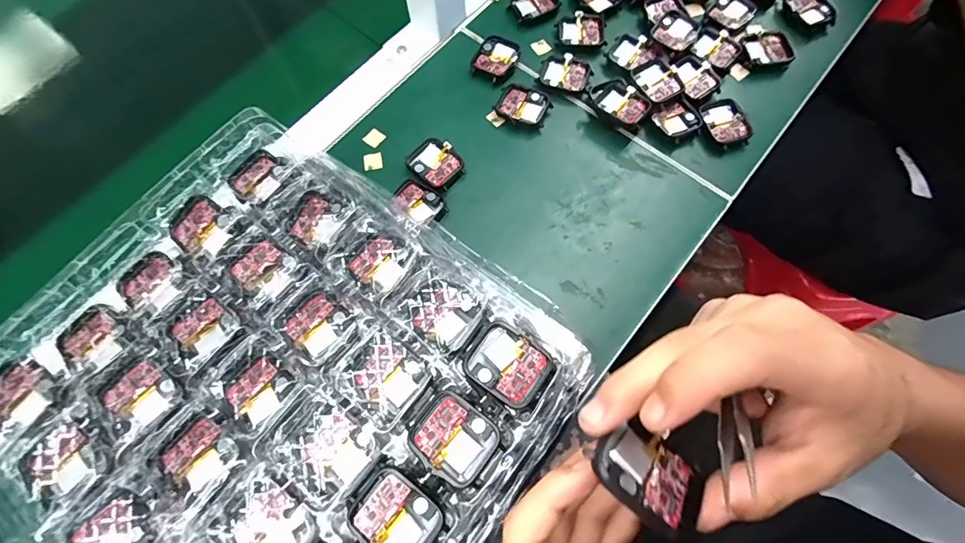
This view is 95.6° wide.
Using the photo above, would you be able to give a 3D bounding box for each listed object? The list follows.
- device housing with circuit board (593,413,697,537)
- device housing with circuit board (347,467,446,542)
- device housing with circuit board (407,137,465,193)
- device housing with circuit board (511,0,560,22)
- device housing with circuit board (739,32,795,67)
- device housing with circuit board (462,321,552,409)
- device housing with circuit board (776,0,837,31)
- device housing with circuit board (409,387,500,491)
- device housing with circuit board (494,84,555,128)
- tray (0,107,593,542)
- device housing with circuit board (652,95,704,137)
[{"bbox_3d":[0.066,0.079,0.173,0.040,0.004,0.035,41,46,16],"label":"device housing with circuit board"},{"bbox_3d":[-0.044,0.126,0.225,0.043,0.009,0.036,37,76,13],"label":"device housing with circuit board"},{"bbox_3d":[-0.039,-0.091,0.376,0.044,0.014,0.037,42,77,14],"label":"device housing with circuit board"},{"bbox_3d":[0.051,-0.266,0.430,0.043,0.007,0.035,-21,71,-6],"label":"device housing with circuit board"},{"bbox_3d":[0.266,-0.208,0.410,0.043,0.009,0.036,-4,71,0],"label":"device housing with circuit board"},{"bbox_3d":[0.014,0.052,0.244,0.043,0.006,0.036,36,75,13],"label":"device housing with circuit board"},{"bbox_3d":[0.316,-0.256,0.426,0.036,0.010,0.051,-20,71,-6],"label":"device housing with circuit board"},{"bbox_3d":[-0.015,0.088,0.234,0.042,0.007,0.037,38,76,13],"label":"device housing with circuit board"},{"bbox_3d":[0.036,-0.148,0.393,0.047,0.011,0.039,23,73,9],"label":"device housing with circuit board"},{"bbox_3d":[-0.126,0.068,0.258,0.293,0.035,0.266,35,75,13],"label":"tray"},{"bbox_3d":[0.169,-0.134,0.384,0.037,0.009,0.033,-22,72,-6],"label":"device housing with circuit board"}]

